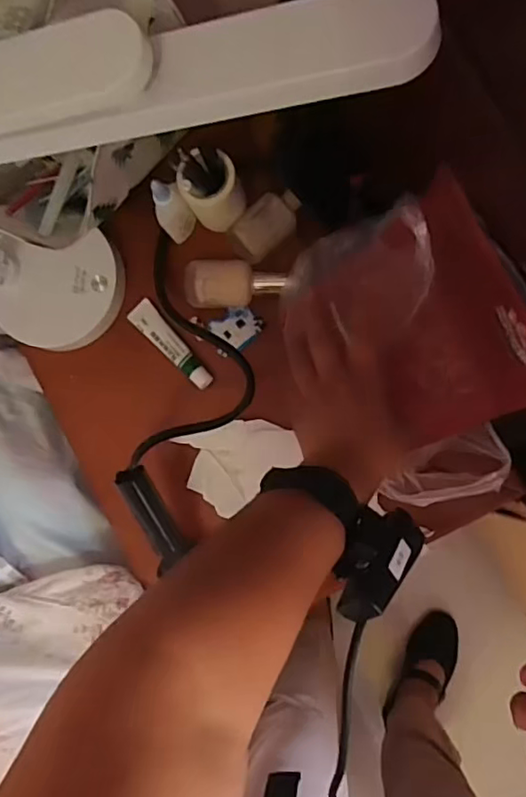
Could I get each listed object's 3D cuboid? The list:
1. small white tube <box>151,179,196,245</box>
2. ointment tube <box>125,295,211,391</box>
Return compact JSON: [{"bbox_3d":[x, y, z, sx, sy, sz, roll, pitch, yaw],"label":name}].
[{"bbox_3d":[-0.086,-0.179,0.541,0.033,0.090,0.024,-33,85,4],"label":"small white tube"},{"bbox_3d":[-0.095,-0.057,0.582,0.113,0.016,0.025,45,93,5],"label":"ointment tube"}]

